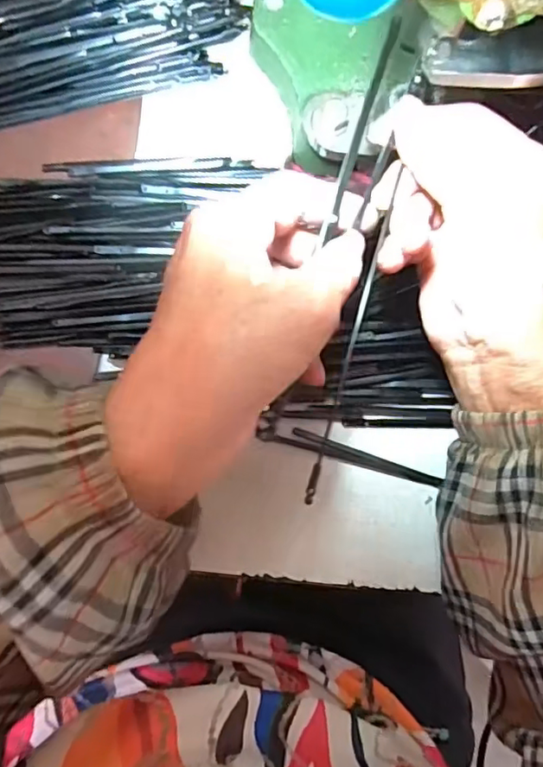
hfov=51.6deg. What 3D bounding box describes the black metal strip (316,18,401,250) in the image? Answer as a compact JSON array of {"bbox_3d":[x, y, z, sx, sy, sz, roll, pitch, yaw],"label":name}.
[{"bbox_3d":[0.037,-0.106,0.237,0.005,0.006,0.101,18,87,-4],"label":"black metal strip"}]

